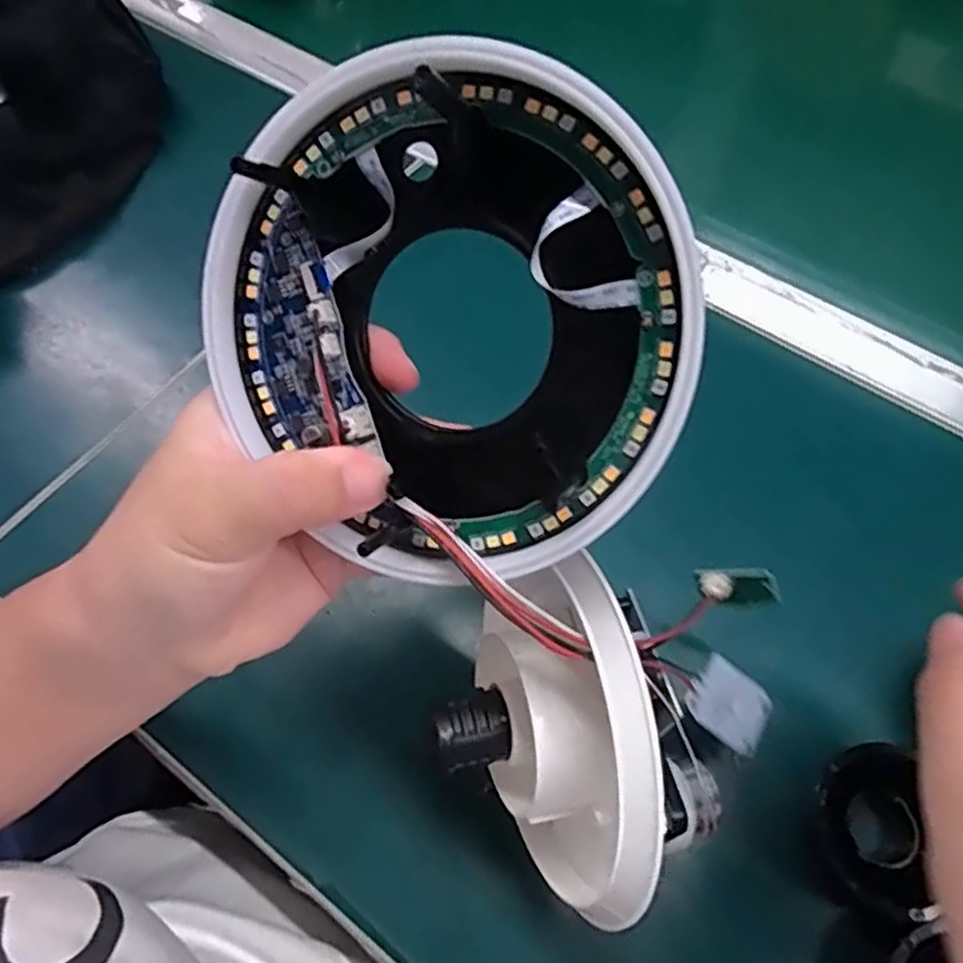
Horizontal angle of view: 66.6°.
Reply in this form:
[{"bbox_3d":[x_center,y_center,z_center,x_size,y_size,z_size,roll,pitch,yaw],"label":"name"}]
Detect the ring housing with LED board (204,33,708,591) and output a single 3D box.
[{"bbox_3d":[-0.009,-0.041,0.198,0.127,0.025,0.129,3,101,17],"label":"ring housing with LED board"}]

